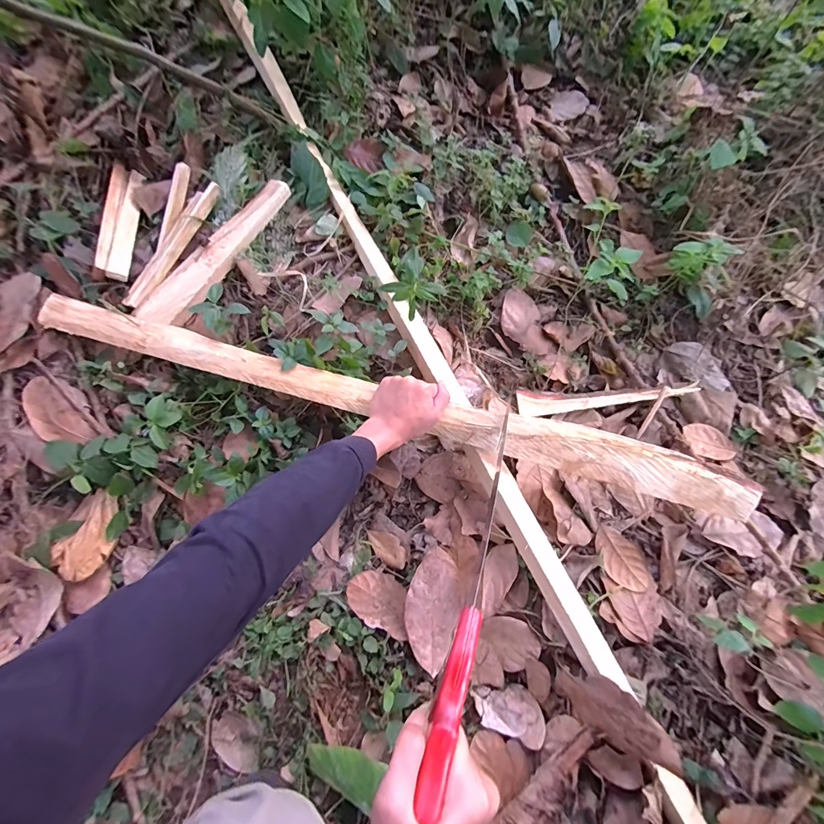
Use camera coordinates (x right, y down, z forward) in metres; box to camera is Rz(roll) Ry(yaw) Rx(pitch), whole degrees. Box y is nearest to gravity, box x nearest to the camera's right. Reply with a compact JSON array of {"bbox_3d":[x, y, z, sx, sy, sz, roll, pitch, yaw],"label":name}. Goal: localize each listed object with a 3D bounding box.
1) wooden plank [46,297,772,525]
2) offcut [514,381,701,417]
[{"bbox_3d":[-0.052,-0.024,0.575,1.070,0.036,0.071,15,73,5],"label":"wooden plank"},{"bbox_3d":[0.342,-0.028,0.680,0.312,0.028,0.048,-4,72,-2],"label":"offcut"}]

